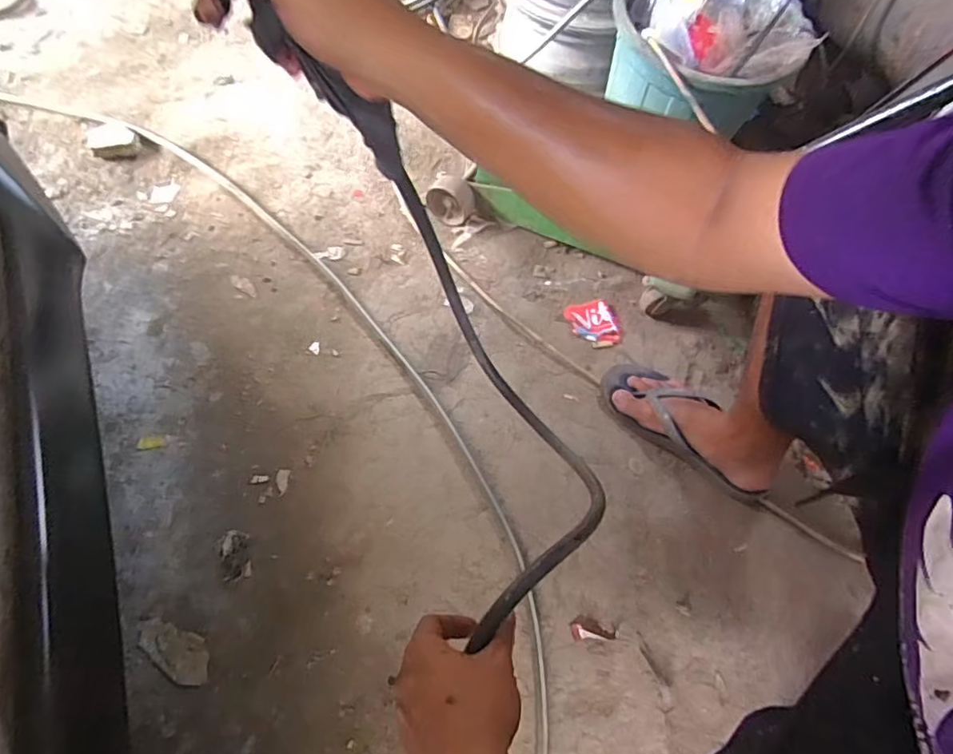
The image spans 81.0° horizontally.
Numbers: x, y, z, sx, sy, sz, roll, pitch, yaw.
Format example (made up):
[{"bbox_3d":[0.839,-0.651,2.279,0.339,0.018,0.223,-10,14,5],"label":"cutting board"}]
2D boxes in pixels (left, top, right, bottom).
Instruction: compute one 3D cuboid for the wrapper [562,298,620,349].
[{"bbox_3d":[0.210,-0.095,0.993,0.084,0.008,0.097,-13,63,-10],"label":"wrapper"}]

